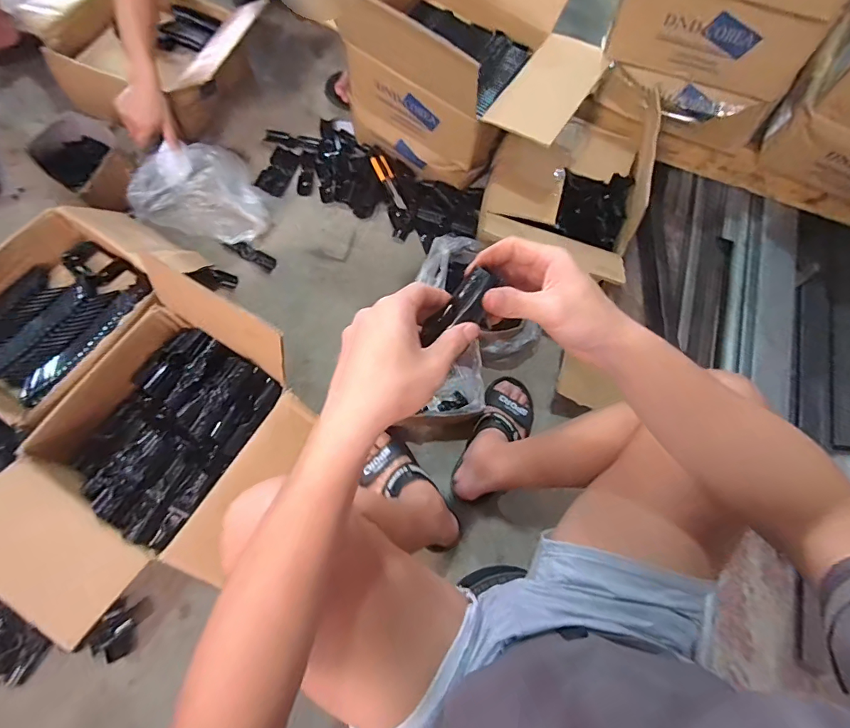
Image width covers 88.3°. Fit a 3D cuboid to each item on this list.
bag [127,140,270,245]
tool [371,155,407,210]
[{"bbox_3d":[-0.483,-0.385,0.972,0.290,0.062,0.197,14,71,2],"label":"bag"},{"bbox_3d":[-0.082,-0.409,0.988,0.033,0.016,0.152,-19,73,-9],"label":"tool"}]

